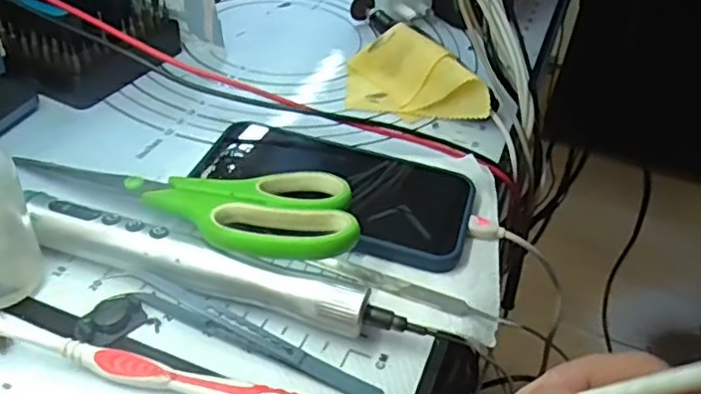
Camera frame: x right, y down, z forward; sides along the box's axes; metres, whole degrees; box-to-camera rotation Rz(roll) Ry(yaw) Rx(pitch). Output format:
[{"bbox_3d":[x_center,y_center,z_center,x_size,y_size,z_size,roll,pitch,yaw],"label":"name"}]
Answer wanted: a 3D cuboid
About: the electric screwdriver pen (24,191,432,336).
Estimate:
[{"bbox_3d":[-0.061,0.035,0.286,0.182,0.023,0.021,14,40,8],"label":"electric screwdriver pen"}]

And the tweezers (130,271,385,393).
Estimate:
[{"bbox_3d":[-0.041,0.059,0.272,0.117,0.011,0.010,19,41,14],"label":"tweezers"}]

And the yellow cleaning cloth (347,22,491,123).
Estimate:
[{"bbox_3d":[0.045,-0.083,0.433,0.096,0.041,0.056,13,40,6],"label":"yellow cleaning cloth"}]

